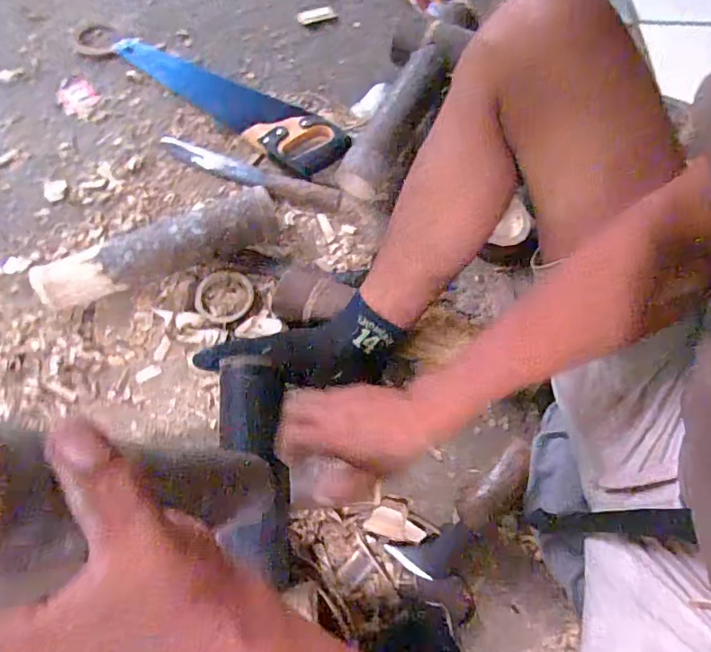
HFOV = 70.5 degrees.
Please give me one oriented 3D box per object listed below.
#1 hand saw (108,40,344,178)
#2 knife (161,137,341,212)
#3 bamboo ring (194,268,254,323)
[{"bbox_3d":[-0.209,-0.382,0.847,0.444,0.058,0.120,36,68,12],"label":"hand saw"},{"bbox_3d":[-0.168,-0.235,0.777,0.296,0.026,0.045,20,66,6],"label":"knife"},{"bbox_3d":[-0.180,-0.041,0.687,0.079,0.016,0.069,-10,66,-8],"label":"bamboo ring"}]

